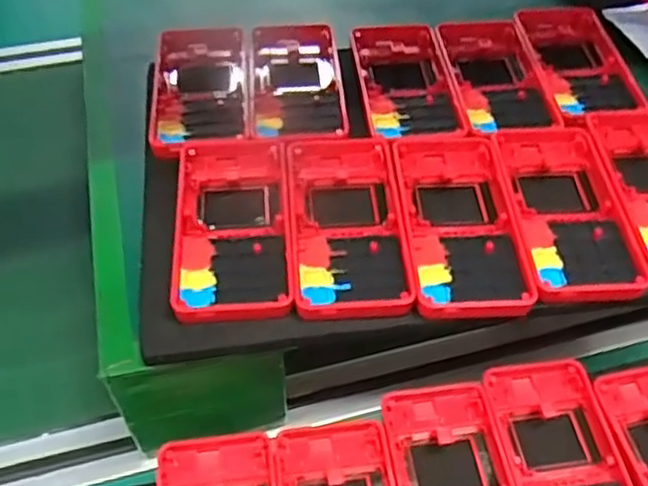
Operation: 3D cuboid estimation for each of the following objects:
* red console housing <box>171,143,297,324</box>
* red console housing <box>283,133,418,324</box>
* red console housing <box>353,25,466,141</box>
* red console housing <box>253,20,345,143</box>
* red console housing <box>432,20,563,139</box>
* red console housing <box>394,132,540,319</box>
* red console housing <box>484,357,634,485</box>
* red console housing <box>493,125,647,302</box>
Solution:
[{"bbox_3d":[-0.051,-0.011,0.387,0.061,0.018,0.127,-3,48,-4],"label":"red console housing"},{"bbox_3d":[0.012,-0.012,0.388,0.061,0.016,0.124,-2,47,-5],"label":"red console housing"},{"bbox_3d":[0.055,-0.112,0.470,0.061,0.008,0.117,-3,48,-4],"label":"red console housing"},{"bbox_3d":[-0.019,-0.111,0.467,0.058,0.012,0.125,-3,48,-3],"label":"red console housing"},{"bbox_3d":[0.117,-0.111,0.480,0.060,0.024,0.120,-4,49,-5],"label":"red console housing"},{"bbox_3d":[0.074,-0.012,0.393,0.061,0.023,0.131,-2,47,-4],"label":"red console housing"},{"bbox_3d":[0.130,0.117,0.375,0.061,0.011,0.120,-5,49,-6],"label":"red console housing"},{"bbox_3d":[0.137,-0.021,0.396,0.061,0.014,0.124,-1,48,-2],"label":"red console housing"}]

